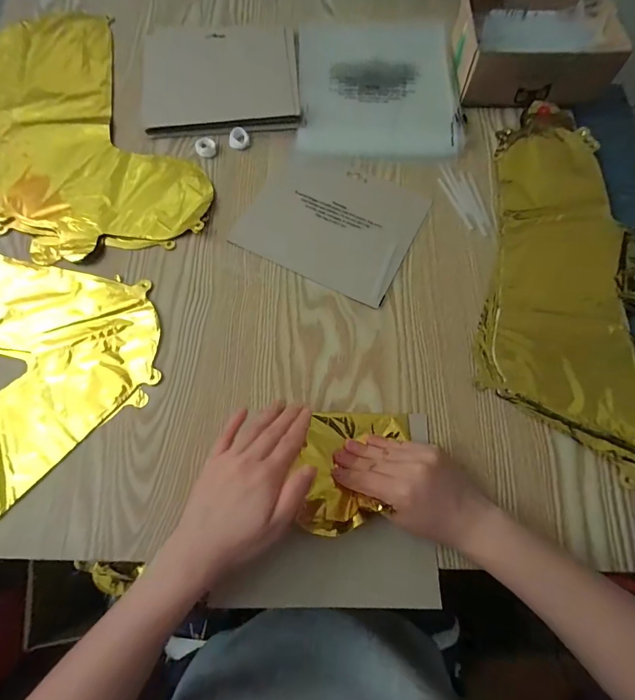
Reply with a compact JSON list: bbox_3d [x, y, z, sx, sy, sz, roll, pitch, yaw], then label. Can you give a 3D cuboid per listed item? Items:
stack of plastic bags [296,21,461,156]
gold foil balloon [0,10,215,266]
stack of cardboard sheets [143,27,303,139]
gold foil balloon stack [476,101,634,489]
[{"bbox_3d":[0.078,-0.360,0.532,0.200,0.013,0.234,1,71,0],"label":"stack of plastic bags"},{"bbox_3d":[-0.305,-0.288,0.507,0.224,0.013,0.417,-24,72,-8],"label":"gold foil balloon"},{"bbox_3d":[-0.128,-0.364,0.534,0.205,0.010,0.178,-4,71,-1],"label":"stack of cardboard sheets"},{"bbox_3d":[0.294,-0.092,0.452,0.198,0.028,0.422,12,71,4],"label":"gold foil balloon stack"}]

